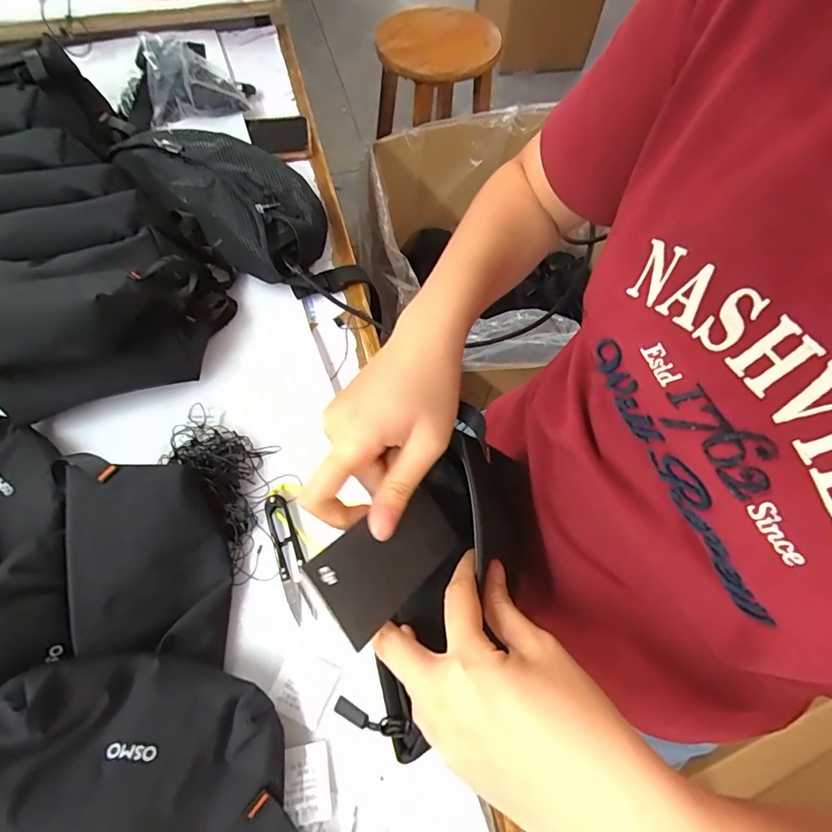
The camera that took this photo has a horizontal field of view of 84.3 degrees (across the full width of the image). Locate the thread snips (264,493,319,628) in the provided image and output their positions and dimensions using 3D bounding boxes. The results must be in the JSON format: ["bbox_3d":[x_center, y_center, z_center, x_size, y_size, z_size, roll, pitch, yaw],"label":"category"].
[{"bbox_3d":[-0.102,0.112,0.370,0.021,0.008,0.102,-19,65,-11],"label":"thread snips"}]

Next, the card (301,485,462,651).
[{"bbox_3d":[-0.013,0.075,0.249,0.089,0.007,0.048,-31,92,-40],"label":"card"}]

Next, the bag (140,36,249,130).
[{"bbox_3d":[-0.276,-0.419,0.574,0.124,0.069,0.069,-17,64,-10],"label":"bag"}]

